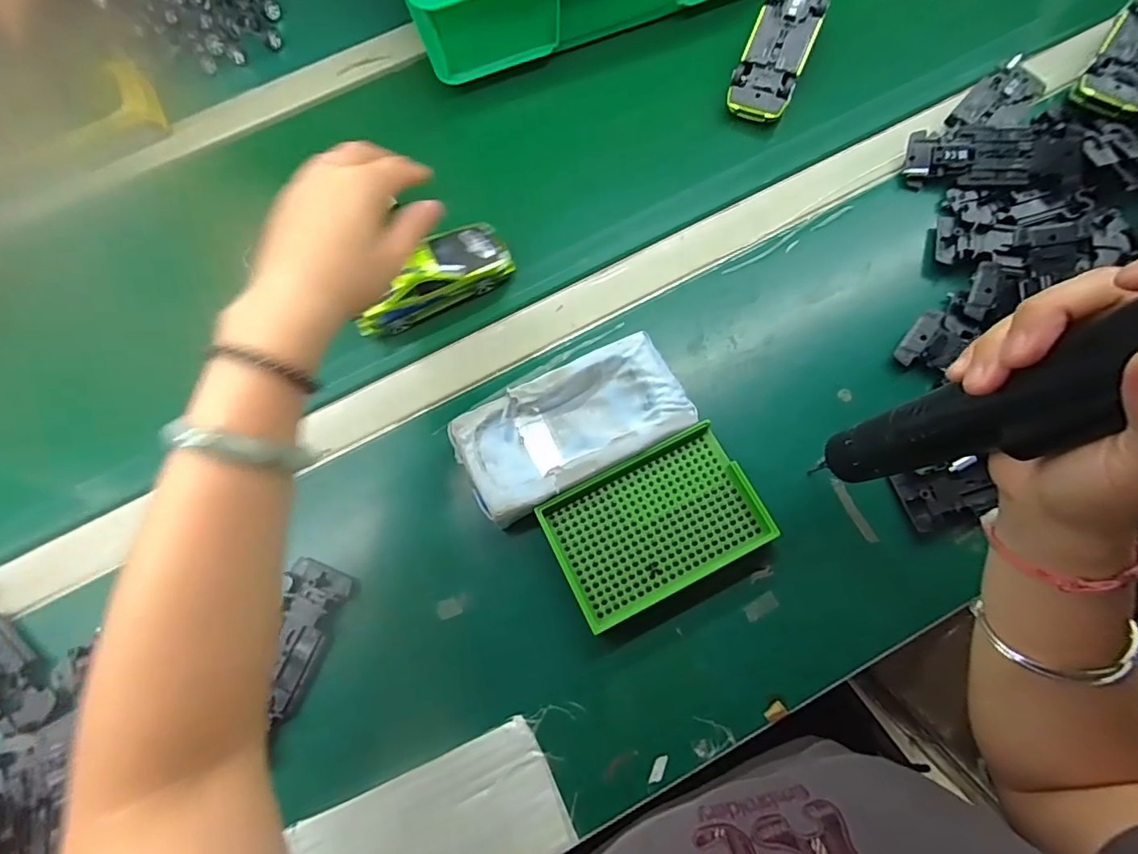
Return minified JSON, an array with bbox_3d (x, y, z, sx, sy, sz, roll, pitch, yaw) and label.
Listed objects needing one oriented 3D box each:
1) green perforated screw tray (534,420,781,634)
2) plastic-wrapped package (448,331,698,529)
[{"bbox_3d":[0.058,0.066,0.361,0.136,0.023,0.089,-27,73,-6],"label":"green perforated screw tray"},{"bbox_3d":[0.002,0.000,0.380,0.158,0.033,0.082,-28,73,-7],"label":"plastic-wrapped package"}]

